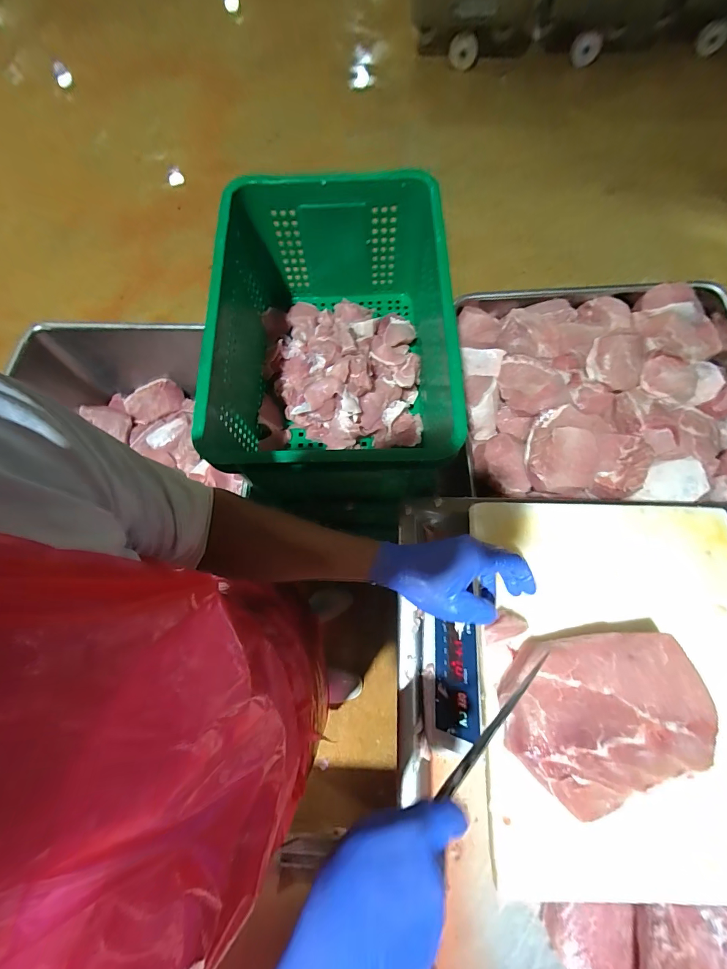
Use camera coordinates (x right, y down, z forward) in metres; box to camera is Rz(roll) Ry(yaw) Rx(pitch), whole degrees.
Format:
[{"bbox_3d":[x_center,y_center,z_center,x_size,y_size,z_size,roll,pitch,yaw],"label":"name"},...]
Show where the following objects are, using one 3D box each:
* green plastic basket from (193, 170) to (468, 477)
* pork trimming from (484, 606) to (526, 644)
[{"bbox_3d":[-0.040,-0.240,0.671,0.393,0.267,0.513,-1,73,1],"label":"green plastic basket"},{"bbox_3d":[0.151,0.150,0.397,0.048,0.025,0.029,-15,73,-3],"label":"pork trimming"}]

